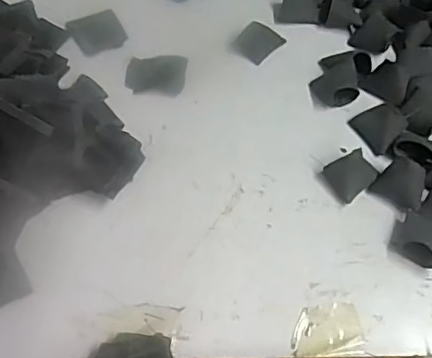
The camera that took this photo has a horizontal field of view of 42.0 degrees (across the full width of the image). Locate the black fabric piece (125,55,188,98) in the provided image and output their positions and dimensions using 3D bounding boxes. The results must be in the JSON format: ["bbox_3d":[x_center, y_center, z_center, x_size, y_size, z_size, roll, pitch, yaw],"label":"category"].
[{"bbox_3d":[-0.056,-0.100,0.534,0.056,0.004,0.052,2,57,-3],"label":"black fabric piece"}]

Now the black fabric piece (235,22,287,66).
[{"bbox_3d":[0.044,-0.138,0.556,0.035,0.015,0.044,39,63,19],"label":"black fabric piece"}]

